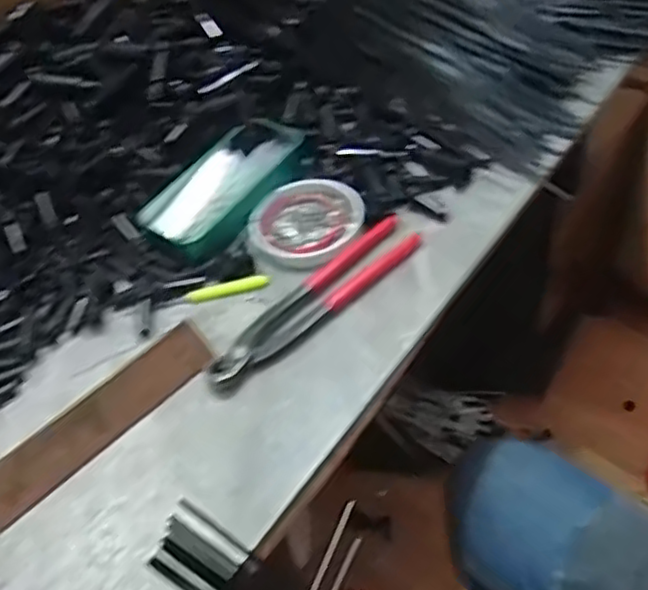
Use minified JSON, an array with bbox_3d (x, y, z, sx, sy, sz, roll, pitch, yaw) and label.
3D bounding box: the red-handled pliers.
[{"bbox_3d":[-0.003,0.003,0.517,0.043,0.015,0.198,32,62,31],"label":"red-handled pliers"}]

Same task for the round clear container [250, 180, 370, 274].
[{"bbox_3d":[-0.016,-0.059,0.577,0.084,0.016,0.092,-5,50,6],"label":"round clear container"}]

